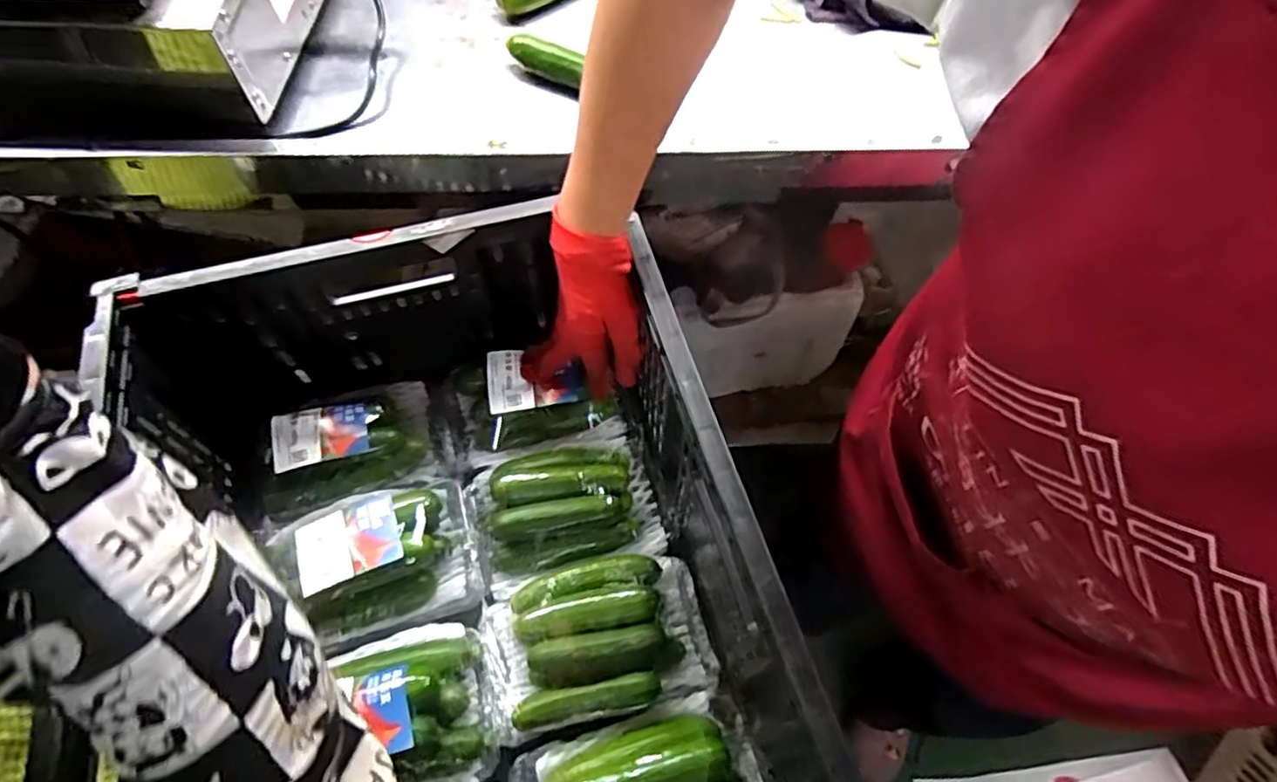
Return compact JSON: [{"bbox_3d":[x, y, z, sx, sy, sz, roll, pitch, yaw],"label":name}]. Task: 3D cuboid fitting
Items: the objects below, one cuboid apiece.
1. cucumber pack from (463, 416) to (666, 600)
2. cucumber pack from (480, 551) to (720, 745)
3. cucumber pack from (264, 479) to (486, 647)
[{"bbox_3d":[-0.068,0.094,0.559,0.158,0.039,0.126,-16,61,-10],"label":"cucumber pack"},{"bbox_3d":[-0.033,0.188,0.508,0.172,0.047,0.115,-14,61,-9],"label":"cucumber pack"},{"bbox_3d":[-0.219,0.132,0.531,0.165,0.045,0.117,-14,61,-9],"label":"cucumber pack"}]

